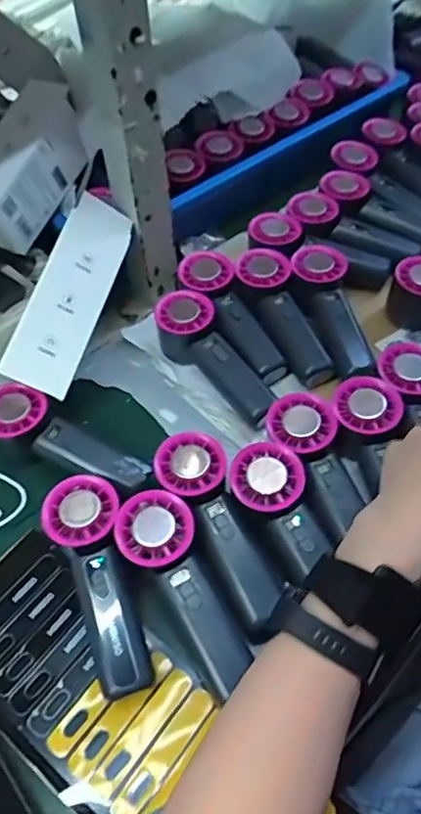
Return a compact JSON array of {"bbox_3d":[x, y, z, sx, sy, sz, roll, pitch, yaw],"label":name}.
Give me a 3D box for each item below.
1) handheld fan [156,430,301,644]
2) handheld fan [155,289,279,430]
[{"bbox_3d":[0.011,0.093,0.435,0.053,0.035,0.162,-24,69,-15],"label":"handheld fan"},{"bbox_3d":[0.004,-0.045,0.545,0.052,0.045,0.156,-33,72,-21],"label":"handheld fan"}]

